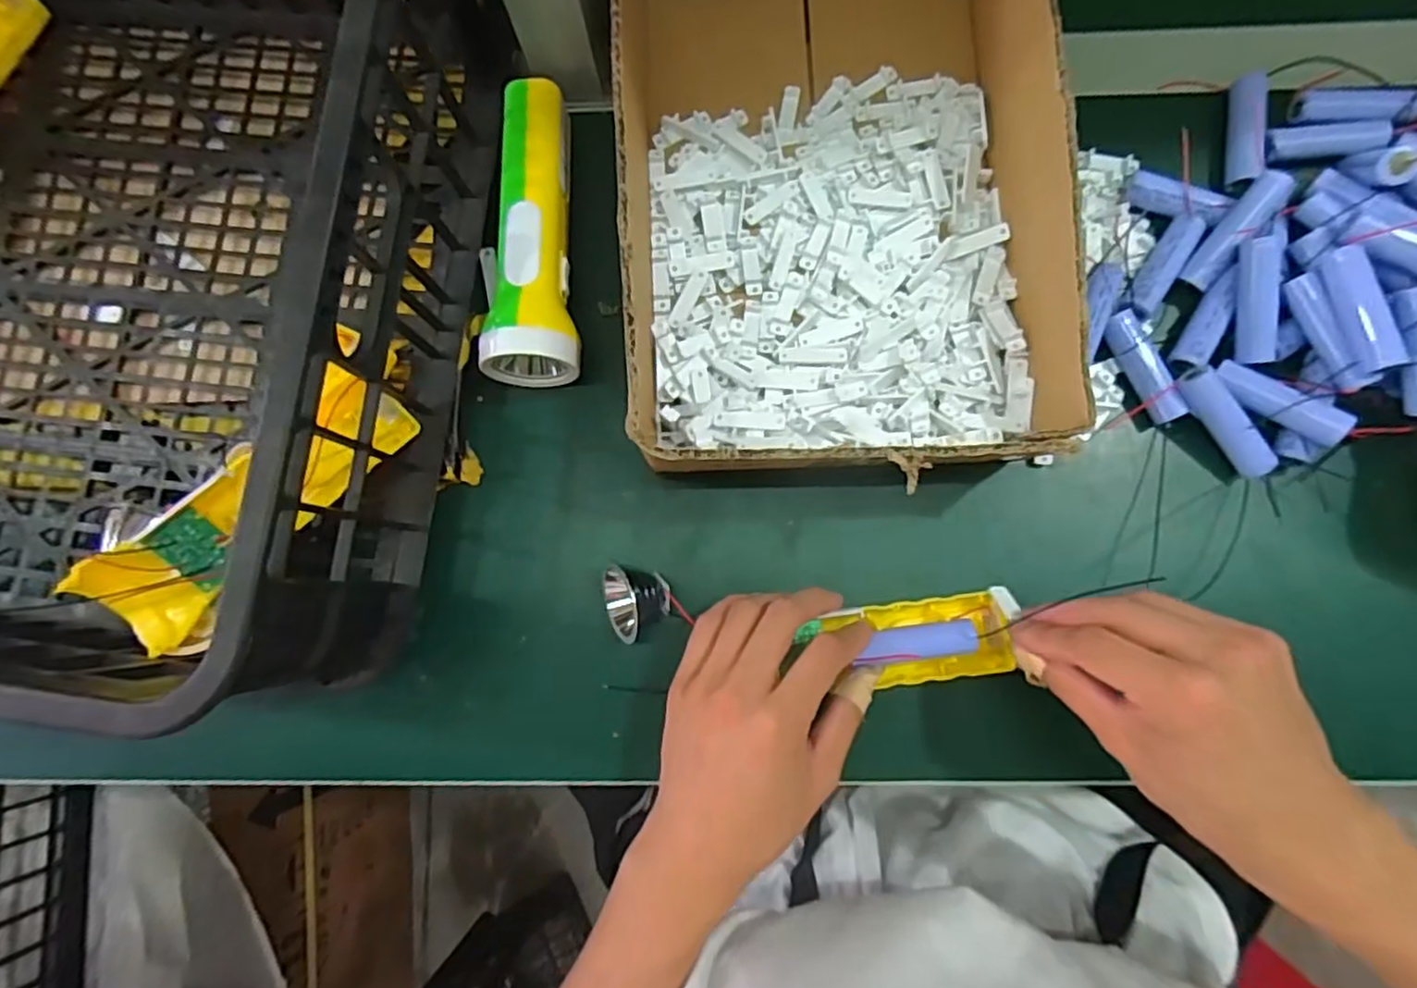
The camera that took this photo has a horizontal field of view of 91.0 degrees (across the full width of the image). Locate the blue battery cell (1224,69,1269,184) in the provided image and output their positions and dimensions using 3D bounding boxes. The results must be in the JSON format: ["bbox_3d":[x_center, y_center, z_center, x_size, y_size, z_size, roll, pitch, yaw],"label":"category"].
[{"bbox_3d":[0.310,-0.210,0.403,0.014,0.018,0.066,6,83,3],"label":"blue battery cell"}]

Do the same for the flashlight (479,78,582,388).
[{"bbox_3d":[-0.098,-0.146,0.391,0.048,0.053,0.169,-3,84,1],"label":"flashlight"}]

